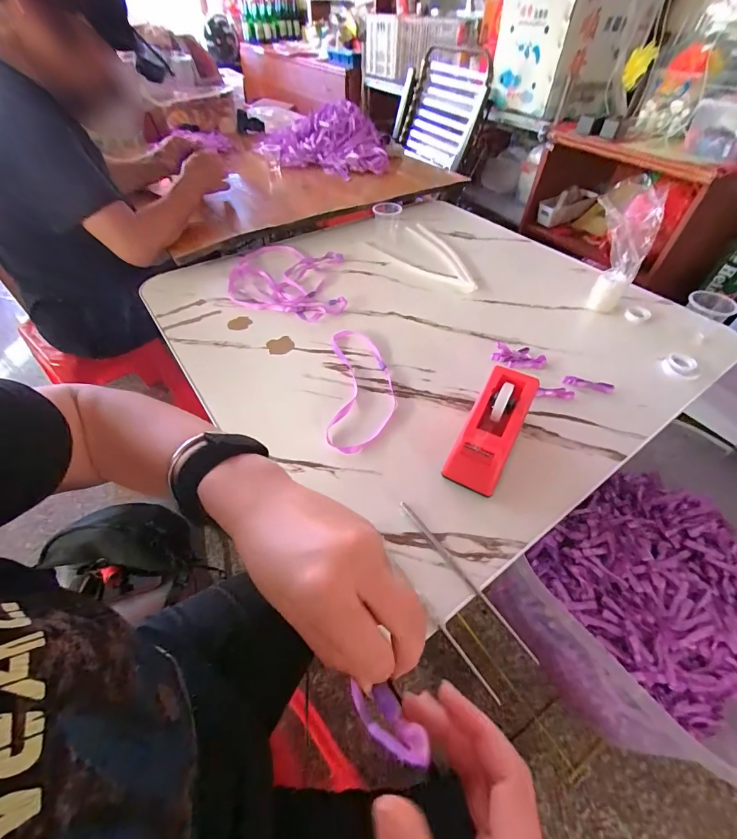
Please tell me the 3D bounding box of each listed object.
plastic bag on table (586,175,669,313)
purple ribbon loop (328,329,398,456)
[{"bbox_3d":[0.394,-0.271,0.592,0.096,0.187,0.069,31,55,23],"label":"plastic bag on table"},{"bbox_3d":[-0.010,-0.052,0.527,0.090,0.010,0.244,-1,49,-2],"label":"purple ribbon loop"}]

